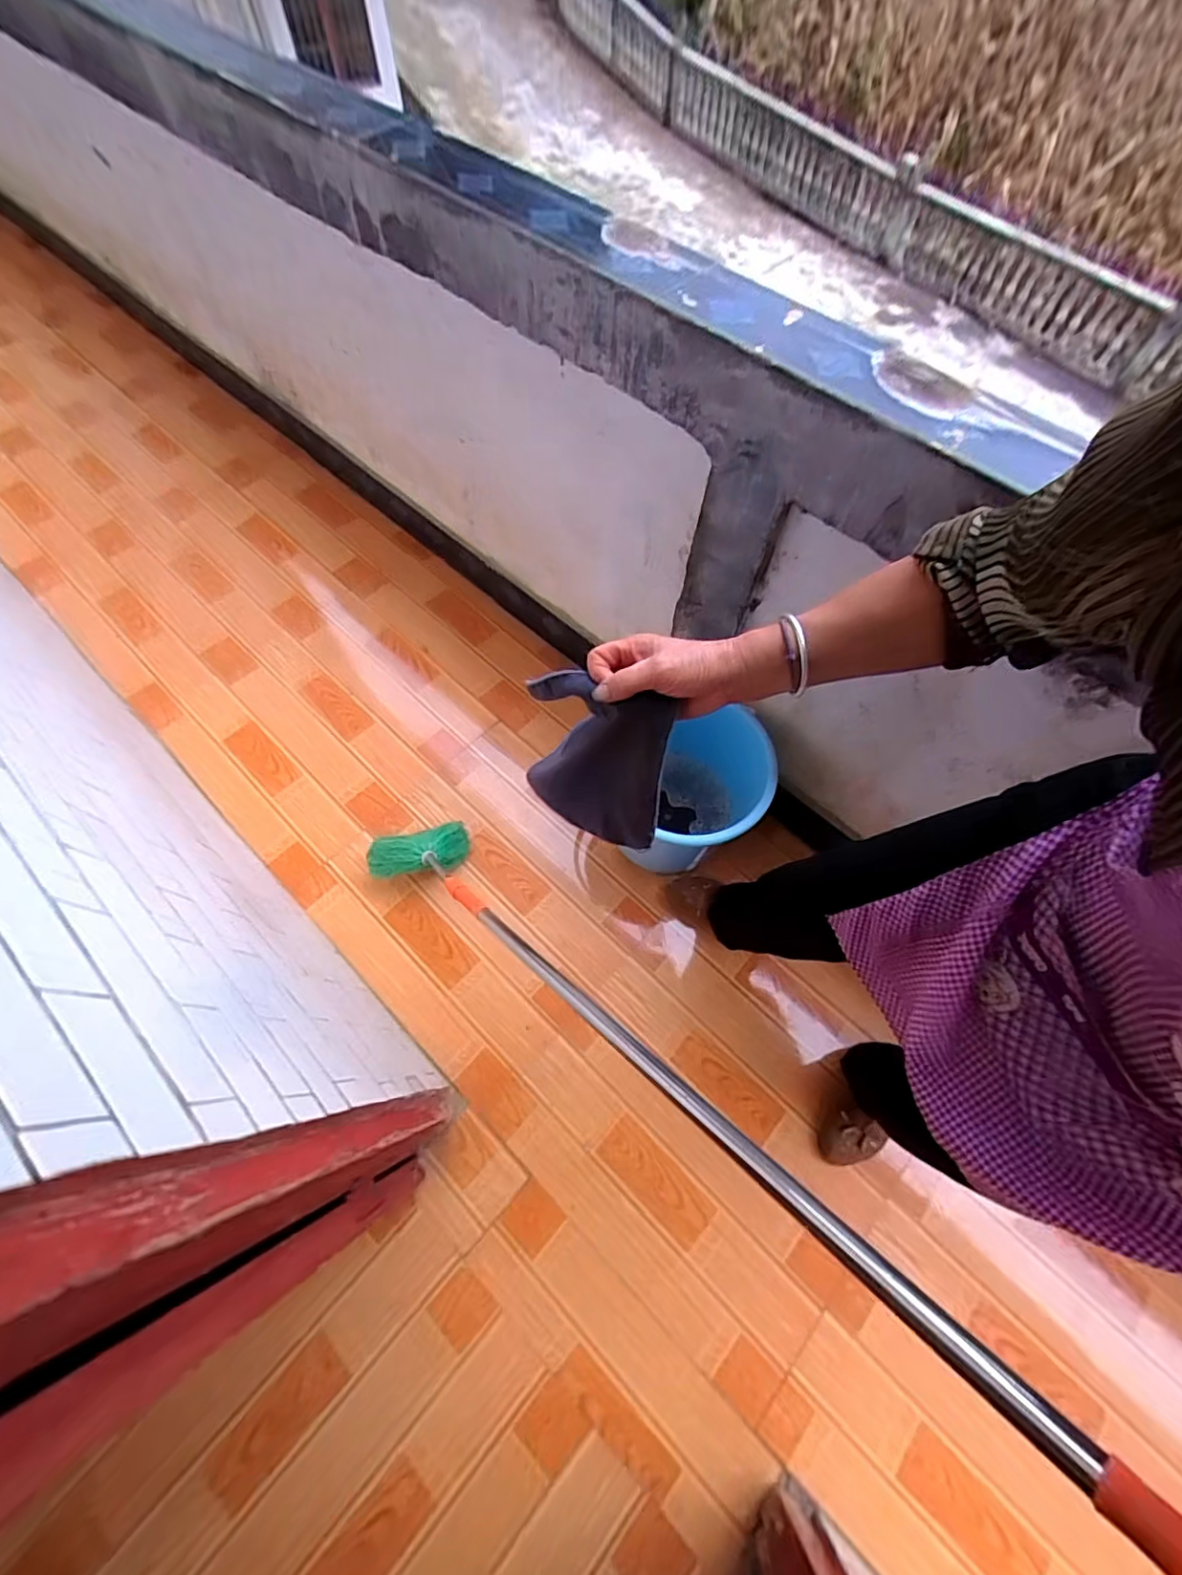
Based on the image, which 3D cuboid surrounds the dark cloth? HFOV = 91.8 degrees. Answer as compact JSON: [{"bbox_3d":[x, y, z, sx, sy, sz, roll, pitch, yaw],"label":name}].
[{"bbox_3d":[0.006,-0.033,0.599,0.163,0.234,0.065,31,68,13],"label":"dark cloth"}]

